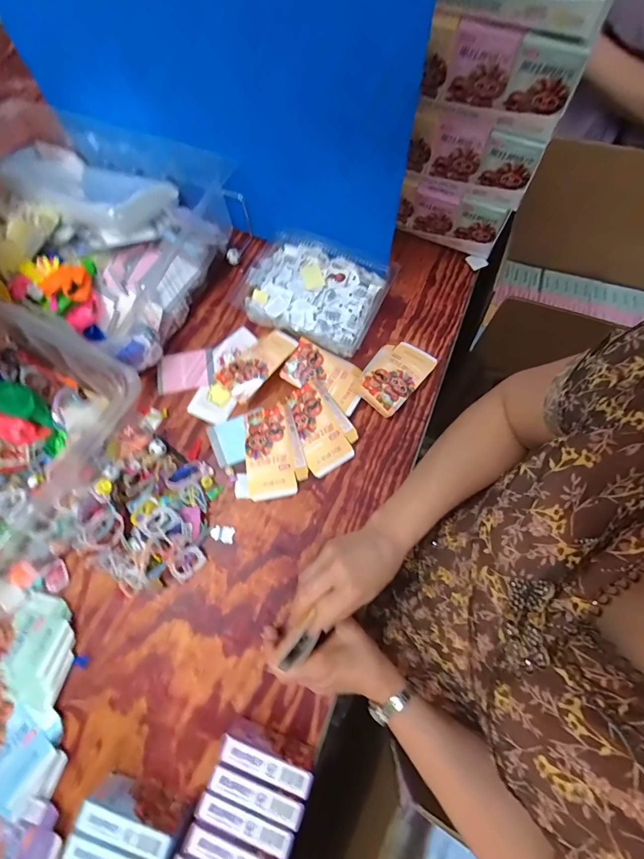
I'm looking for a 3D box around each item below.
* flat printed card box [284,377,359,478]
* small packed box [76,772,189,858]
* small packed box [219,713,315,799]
[{"bbox_3d":[-0.004,-0.003,0.545,0.078,0.011,0.118,-33,90,0],"label":"flat printed card box"},{"bbox_3d":[-0.190,0.388,0.401,0.097,0.067,0.026,15,72,6],"label":"small packed box"},{"bbox_3d":[-0.054,0.335,0.412,0.094,0.068,0.026,18,72,7],"label":"small packed box"}]

